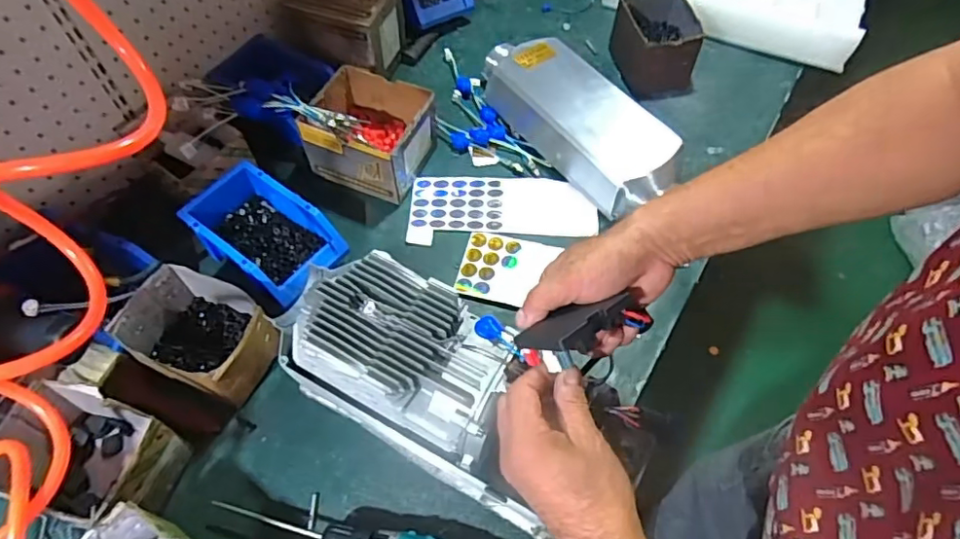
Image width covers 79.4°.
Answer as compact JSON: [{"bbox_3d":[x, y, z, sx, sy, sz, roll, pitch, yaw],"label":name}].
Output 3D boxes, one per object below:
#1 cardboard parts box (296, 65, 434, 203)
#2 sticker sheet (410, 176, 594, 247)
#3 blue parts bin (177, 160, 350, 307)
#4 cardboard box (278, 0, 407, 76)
[{"bbox_3d":[-0.152,-0.193,0.822,0.146,0.109,0.134,21,60,13],"label":"cardboard parts box"},{"bbox_3d":[0.032,-0.086,0.822,0.259,0.005,0.110,1,62,1],"label":"sticker sheet"},{"bbox_3d":[-0.276,-0.048,0.741,0.188,0.071,0.117,33,63,19],"label":"blue parts bin"},{"bbox_3d":[-0.211,-0.388,0.915,0.171,0.117,0.112,10,58,6],"label":"cardboard box"}]

